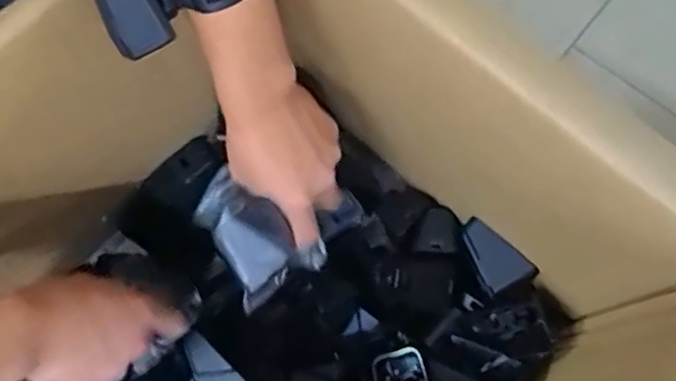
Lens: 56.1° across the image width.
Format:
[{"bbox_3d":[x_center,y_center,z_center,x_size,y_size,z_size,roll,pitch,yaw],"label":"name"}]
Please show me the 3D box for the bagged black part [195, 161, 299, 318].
[{"bbox_3d":[-0.076,0.034,0.513,0.058,0.044,0.105,-30,75,-9],"label":"bagged black part"}]

